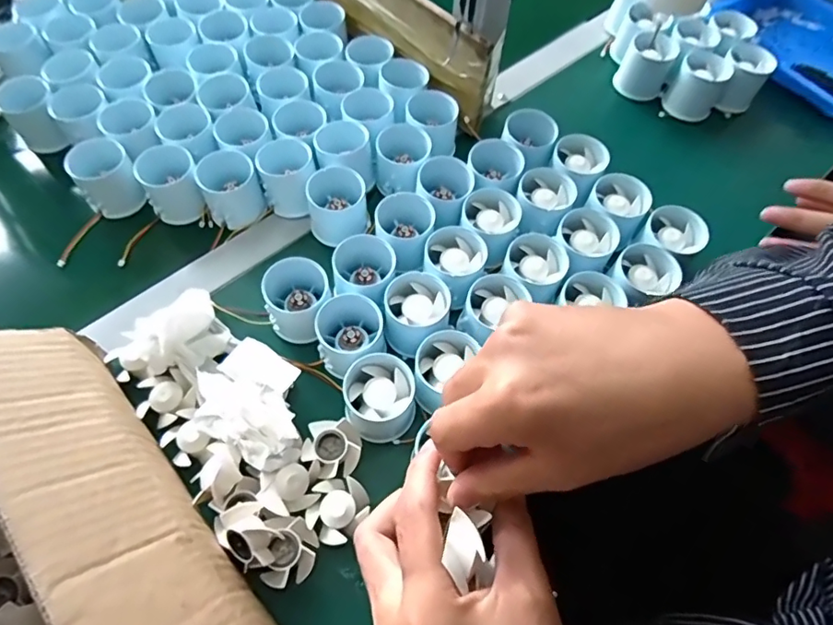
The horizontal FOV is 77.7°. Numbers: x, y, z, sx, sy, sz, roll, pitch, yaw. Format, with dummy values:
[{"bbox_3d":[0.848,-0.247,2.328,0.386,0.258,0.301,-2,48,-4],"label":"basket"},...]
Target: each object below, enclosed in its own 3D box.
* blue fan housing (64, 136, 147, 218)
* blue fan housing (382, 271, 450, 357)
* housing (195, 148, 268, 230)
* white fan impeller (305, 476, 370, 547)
[{"bbox_3d":[-0.290,-0.126,0.484,0.052,0.048,0.055,-32,67,-18],"label":"blue fan housing"},{"bbox_3d":[0.000,0.002,0.420,0.050,0.045,0.055,1,61,-1],"label":"blue fan housing"},{"bbox_3d":[-0.175,-0.118,0.487,0.051,0.042,0.057,-22,64,-14],"label":"housing"},{"bbox_3d":[-0.057,0.138,0.366,0.040,0.012,0.043,1,61,-1],"label":"white fan impeller"}]

